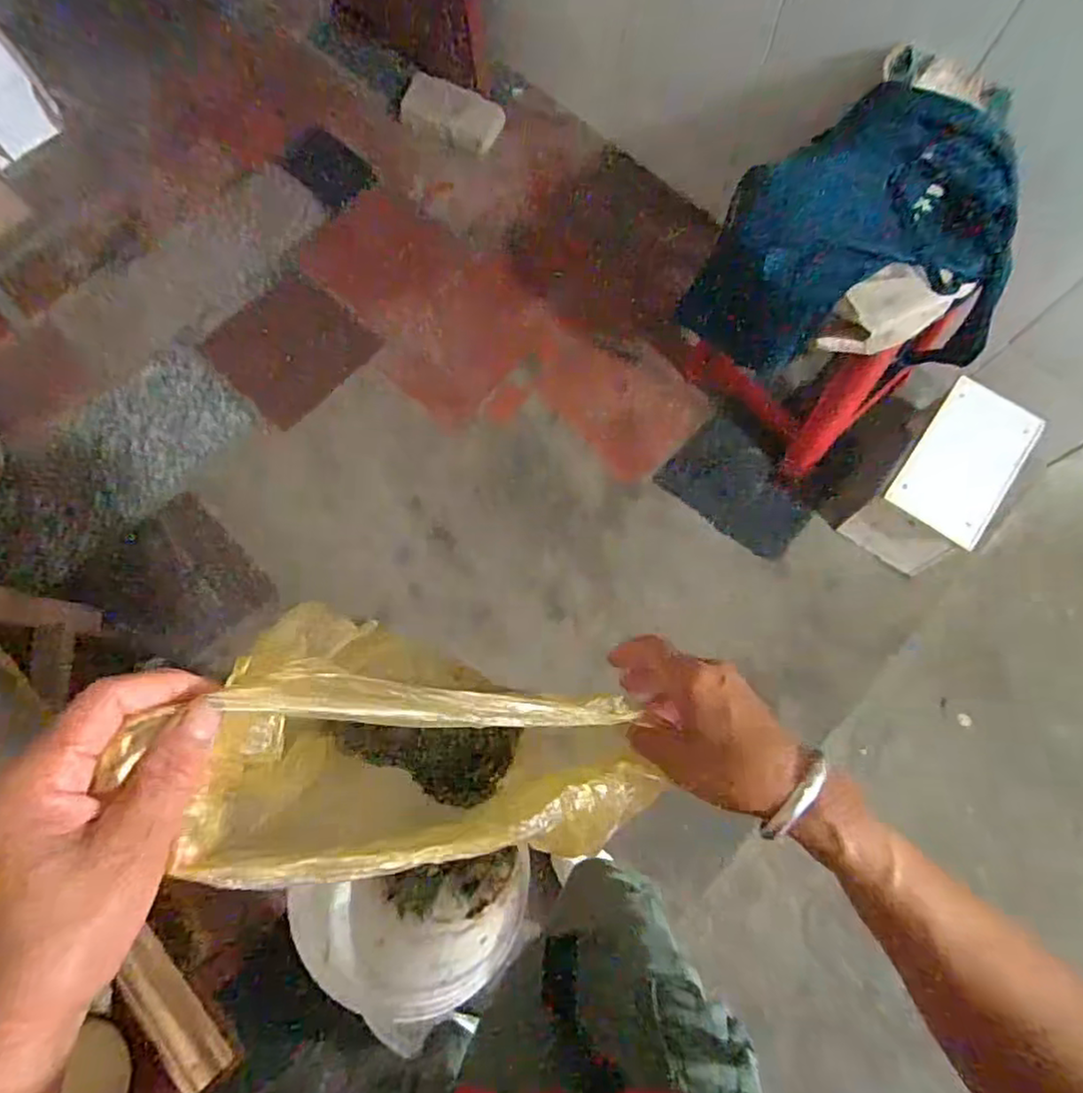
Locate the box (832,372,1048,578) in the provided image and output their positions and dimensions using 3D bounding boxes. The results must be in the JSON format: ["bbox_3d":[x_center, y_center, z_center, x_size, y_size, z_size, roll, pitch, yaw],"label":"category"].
[{"bbox_3d":[0.757,-0.127,1.230,0.183,0.198,0.311,36,77,10],"label":"box"}]

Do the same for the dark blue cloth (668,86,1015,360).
[{"bbox_3d":[0.536,-0.513,1.130,0.480,0.424,0.278,23,75,7],"label":"dark blue cloth"}]

